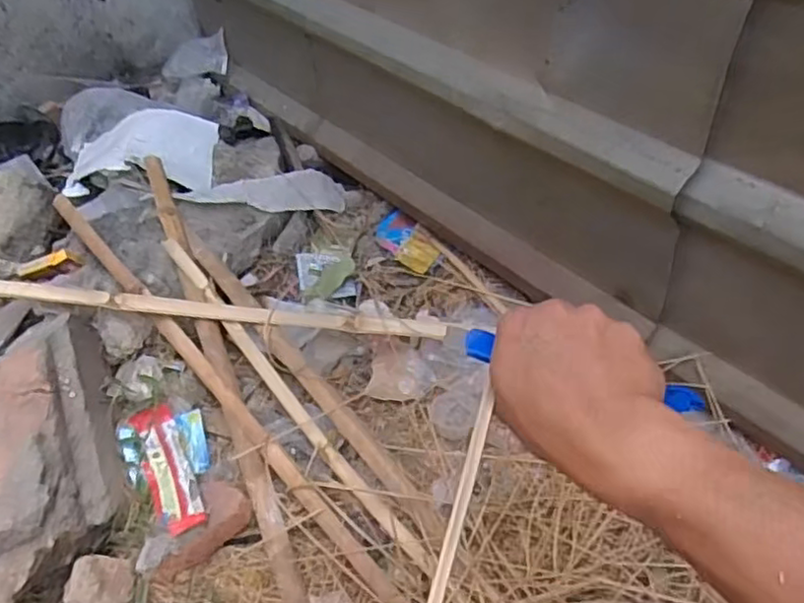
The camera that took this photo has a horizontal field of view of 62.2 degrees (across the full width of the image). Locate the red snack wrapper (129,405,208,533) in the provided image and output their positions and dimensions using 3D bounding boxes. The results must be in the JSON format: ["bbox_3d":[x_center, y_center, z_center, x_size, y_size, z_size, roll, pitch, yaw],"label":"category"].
[{"bbox_3d":[-0.308,0.226,0.880,0.054,0.049,0.202,-25,50,-15],"label":"red snack wrapper"}]

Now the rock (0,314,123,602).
[{"bbox_3d":[-0.458,0.177,0.832,0.154,0.113,0.349,-17,49,-8],"label":"rock"}]

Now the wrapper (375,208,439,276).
[{"bbox_3d":[0.008,-0.106,1.161,0.073,0.012,0.151,-38,53,-11],"label":"wrapper"}]

